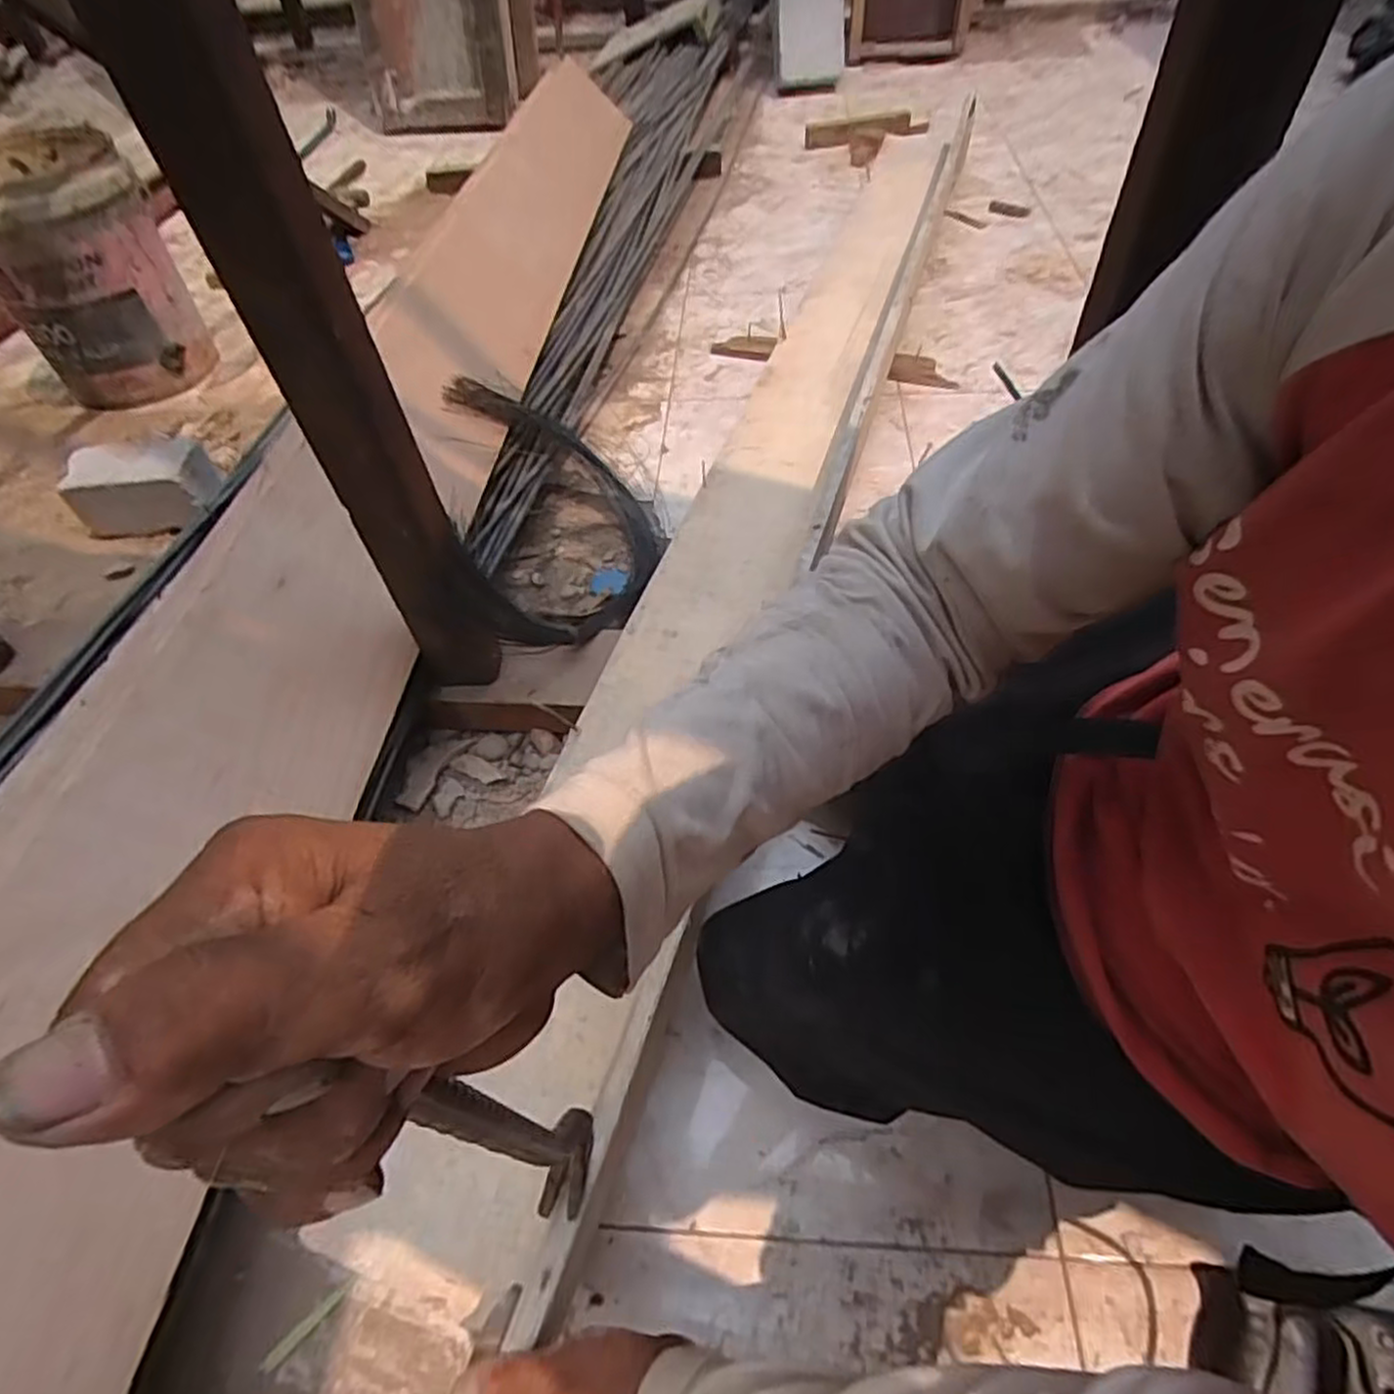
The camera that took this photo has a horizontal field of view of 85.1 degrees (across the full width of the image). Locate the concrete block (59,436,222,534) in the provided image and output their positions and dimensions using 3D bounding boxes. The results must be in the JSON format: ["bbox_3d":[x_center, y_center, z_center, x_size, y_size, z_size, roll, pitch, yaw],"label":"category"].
[{"bbox_3d":[-0.852,-0.328,1.177,0.209,0.106,0.108,-13,52,-6],"label":"concrete block"}]

